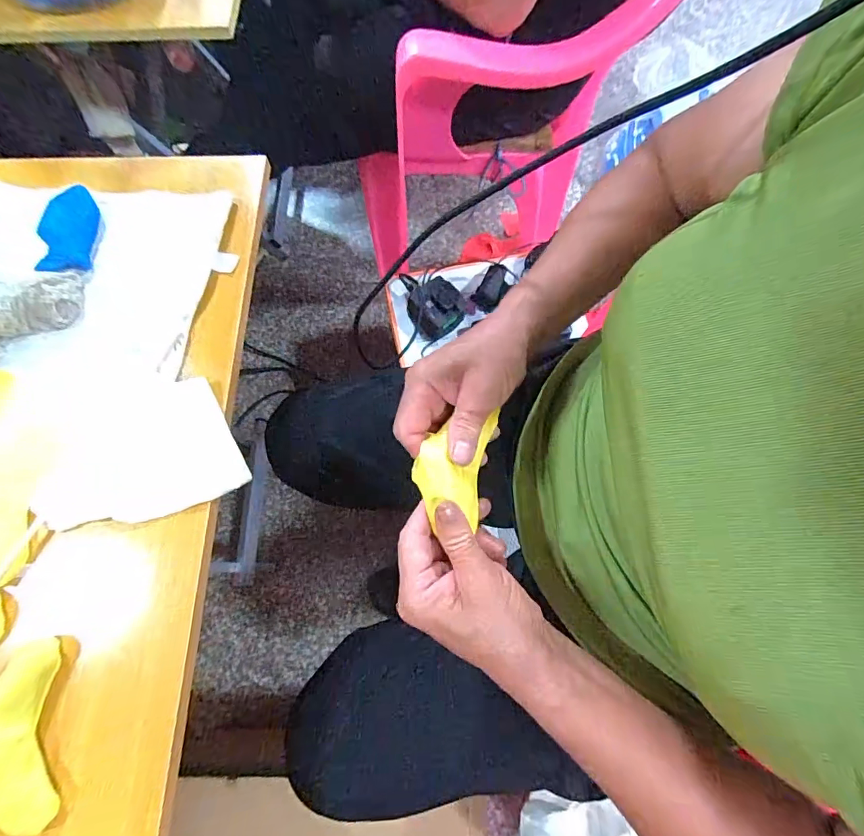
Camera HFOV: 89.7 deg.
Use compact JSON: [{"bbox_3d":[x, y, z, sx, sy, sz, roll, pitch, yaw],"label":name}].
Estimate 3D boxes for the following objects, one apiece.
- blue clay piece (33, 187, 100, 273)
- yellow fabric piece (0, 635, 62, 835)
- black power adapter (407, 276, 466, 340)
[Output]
[{"bbox_3d":[-0.351,-0.184,0.419,0.044,0.013,0.096,-8,71,-3],"label":"blue clay piece"},{"bbox_3d":[-0.277,0.208,0.281,0.056,0.016,0.107,-15,71,-5],"label":"yellow fabric piece"},{"bbox_3d":[0.005,-0.185,0.715,0.089,0.050,0.082,0,71,0],"label":"black power adapter"}]

